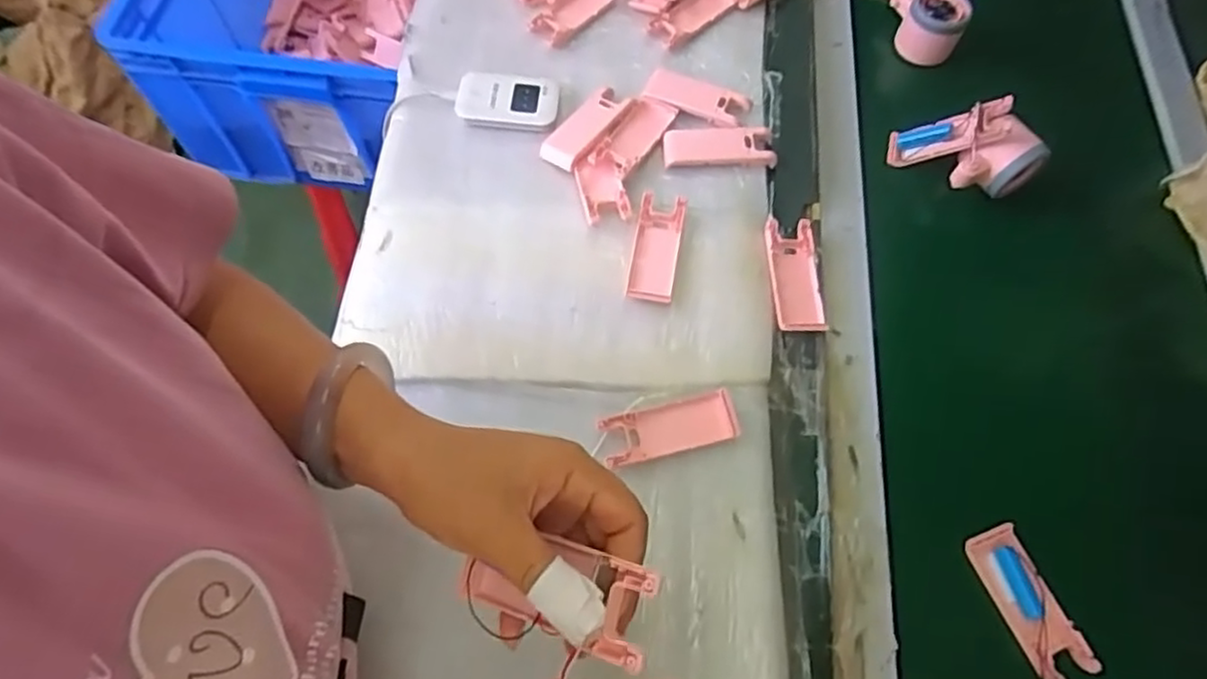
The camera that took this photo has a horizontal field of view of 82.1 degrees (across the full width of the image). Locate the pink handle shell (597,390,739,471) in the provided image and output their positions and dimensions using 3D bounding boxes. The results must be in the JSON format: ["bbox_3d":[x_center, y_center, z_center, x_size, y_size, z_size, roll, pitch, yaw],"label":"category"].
[{"bbox_3d":[0.050,0.067,0.531,0.100,0.010,0.038,-12,66,-6],"label":"pink handle shell"}]

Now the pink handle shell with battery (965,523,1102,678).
[{"bbox_3d":[0.300,0.186,0.490,0.039,0.014,0.102,-18,67,-8],"label":"pink handle shell with battery"}]

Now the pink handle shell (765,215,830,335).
[{"bbox_3d":[0.164,-0.055,0.587,0.044,0.012,0.100,-3,66,-2],"label":"pink handle shell"}]

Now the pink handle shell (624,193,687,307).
[{"bbox_3d":[0.045,-0.079,0.594,0.039,0.011,0.102,10,66,4],"label":"pink handle shell"}]

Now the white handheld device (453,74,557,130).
[{"bbox_3d":[-0.092,-0.227,0.662,0.094,0.013,0.056,6,66,2],"label":"white handheld device"}]

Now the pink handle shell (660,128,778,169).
[{"bbox_3d":[0.109,-0.180,0.647,0.103,0.013,0.042,1,66,0],"label":"pink handle shell"}]

